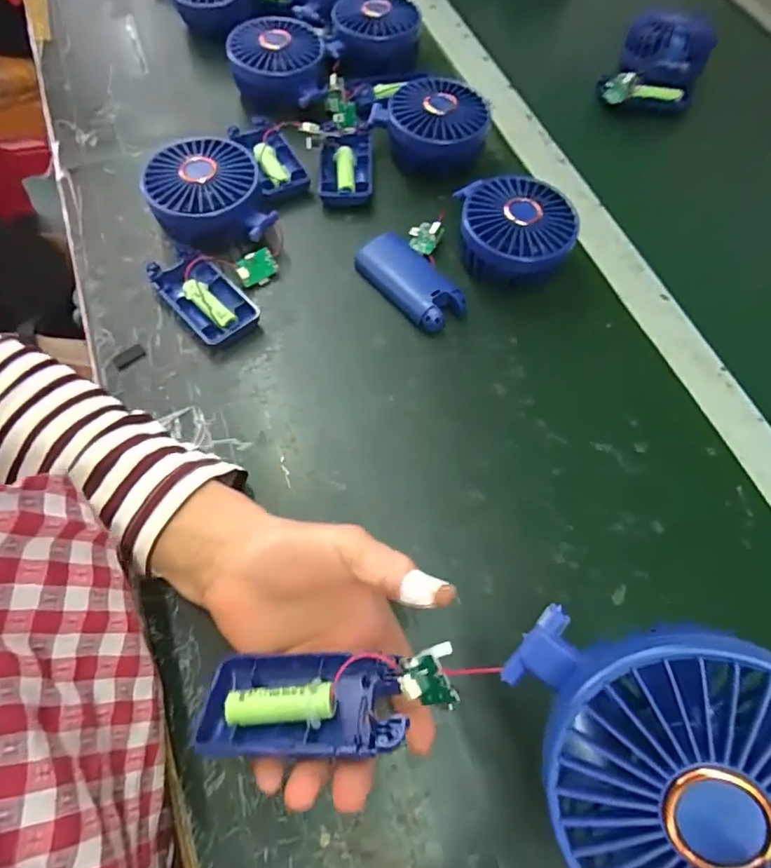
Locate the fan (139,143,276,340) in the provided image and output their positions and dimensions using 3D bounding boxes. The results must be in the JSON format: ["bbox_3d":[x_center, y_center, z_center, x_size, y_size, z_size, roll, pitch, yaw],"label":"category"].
[{"bbox_3d":[-0.136,-0.158,0.409,0.099,0.048,0.187,-4,65,-5],"label":"fan"}]

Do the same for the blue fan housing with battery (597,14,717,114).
[{"bbox_3d":[0.282,-0.384,0.543,0.092,0.054,0.084,17,65,5],"label":"blue fan housing with battery"}]

